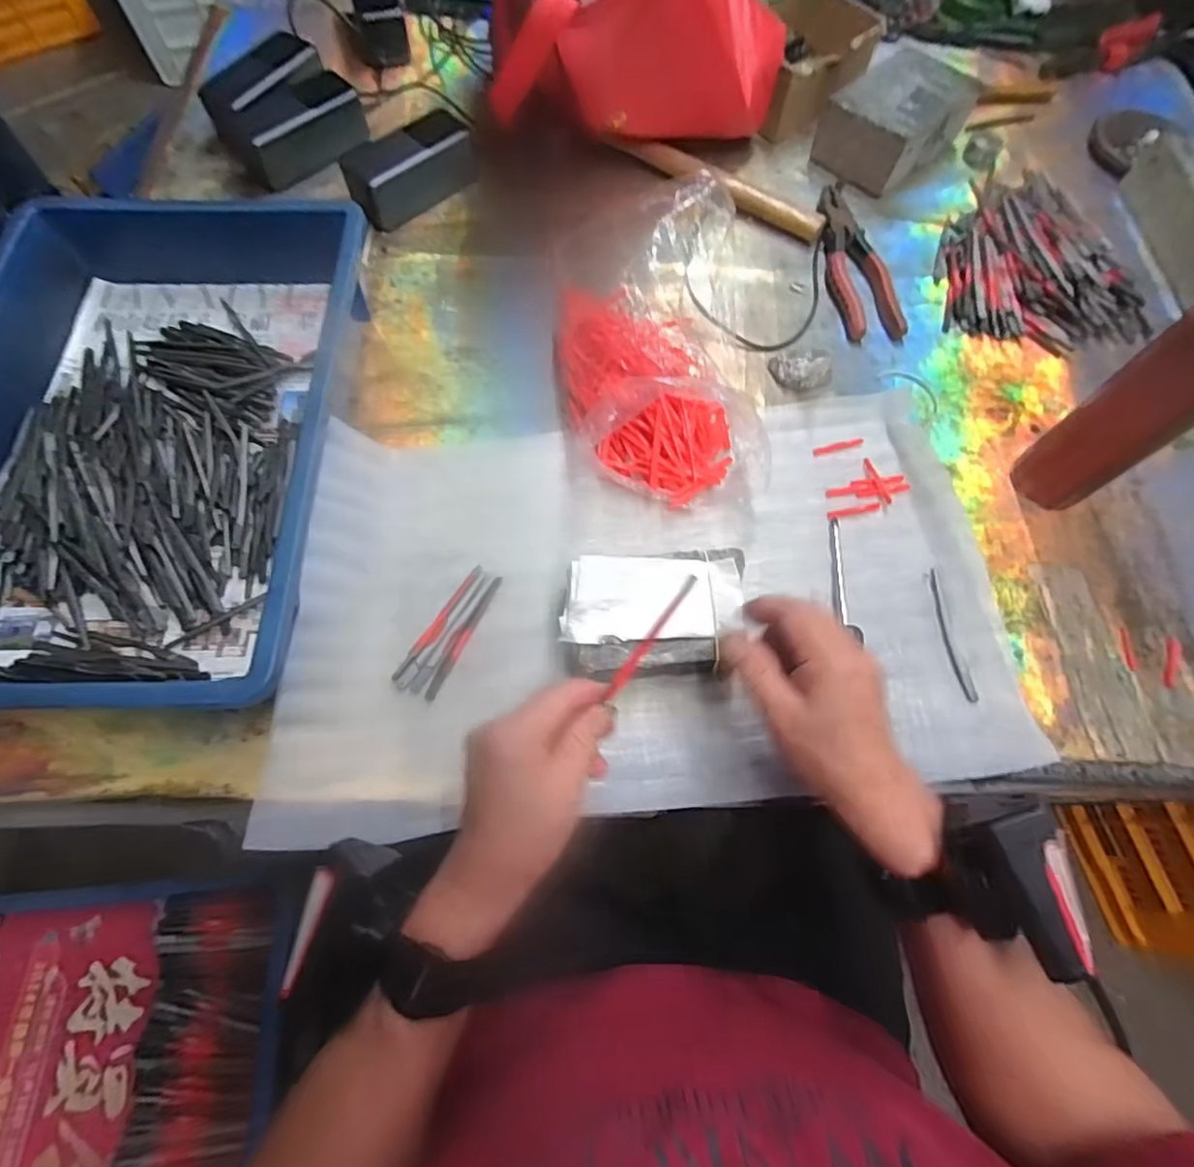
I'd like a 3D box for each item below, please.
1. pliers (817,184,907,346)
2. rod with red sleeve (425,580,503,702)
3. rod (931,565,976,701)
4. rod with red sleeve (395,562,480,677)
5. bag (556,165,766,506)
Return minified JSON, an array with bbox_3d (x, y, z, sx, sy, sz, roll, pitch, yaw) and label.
[{"bbox_3d":[0.253,-0.324,0.587,0.061,0.017,0.203,-6,67,-4],"label":"pliers"},{"bbox_3d":[-0.098,0.038,0.434,0.010,0.004,0.102,23,68,8],"label":"rod with red sleeve"},{"bbox_3d":[0.264,0.038,0.443,0.010,0.004,0.103,-4,67,-3],"label":"rod"},{"bbox_3d":[-0.116,0.029,0.435,0.012,0.006,0.100,31,70,11],"label":"rod with red sleeve"},{"bbox_3d":[0.048,-0.194,0.486,0.162,0.089,0.251,-2,67,-2],"label":"bag"}]

